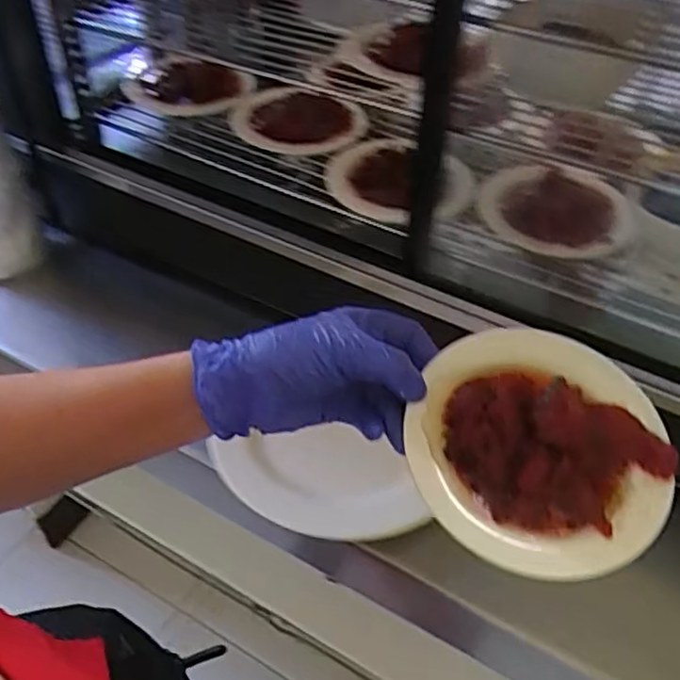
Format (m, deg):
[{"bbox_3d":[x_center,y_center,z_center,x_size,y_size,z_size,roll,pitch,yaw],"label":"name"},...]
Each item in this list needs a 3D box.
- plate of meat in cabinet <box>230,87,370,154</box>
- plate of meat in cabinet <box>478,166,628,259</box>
[{"bbox_3d":[-0.052,-0.252,0.762,0.142,0.032,0.119,22,47,17],"label":"plate of meat in cabinet"},{"bbox_3d":[0.208,-0.125,0.659,0.139,0.034,0.133,2,45,-2],"label":"plate of meat in cabinet"}]

